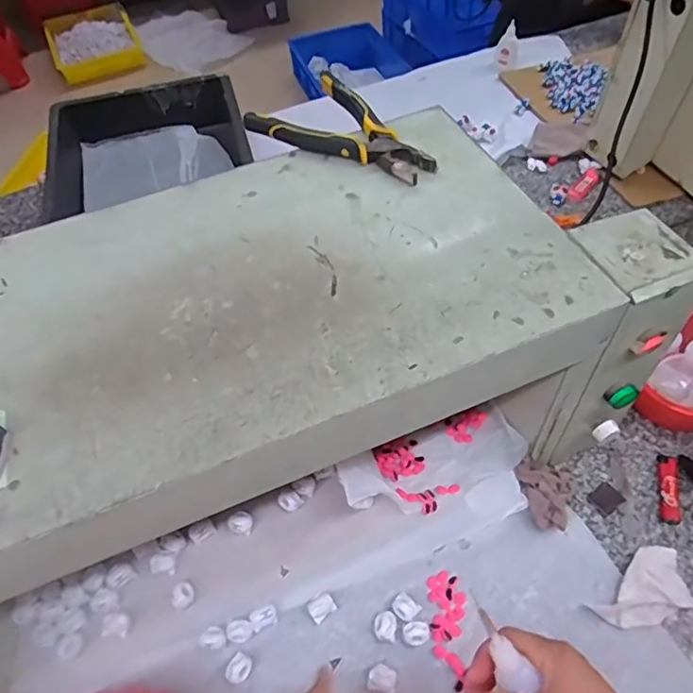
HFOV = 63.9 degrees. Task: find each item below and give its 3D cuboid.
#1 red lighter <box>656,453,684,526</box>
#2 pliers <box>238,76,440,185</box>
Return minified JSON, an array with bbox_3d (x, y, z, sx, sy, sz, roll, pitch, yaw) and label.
[{"bbox_3d":[0.350,0.152,0.601,0.021,0.016,0.076,10,55,12],"label":"red lighter"},{"bbox_3d":[-0.003,-0.197,0.524,0.108,0.019,0.175,-36,58,-20],"label":"pliers"}]

